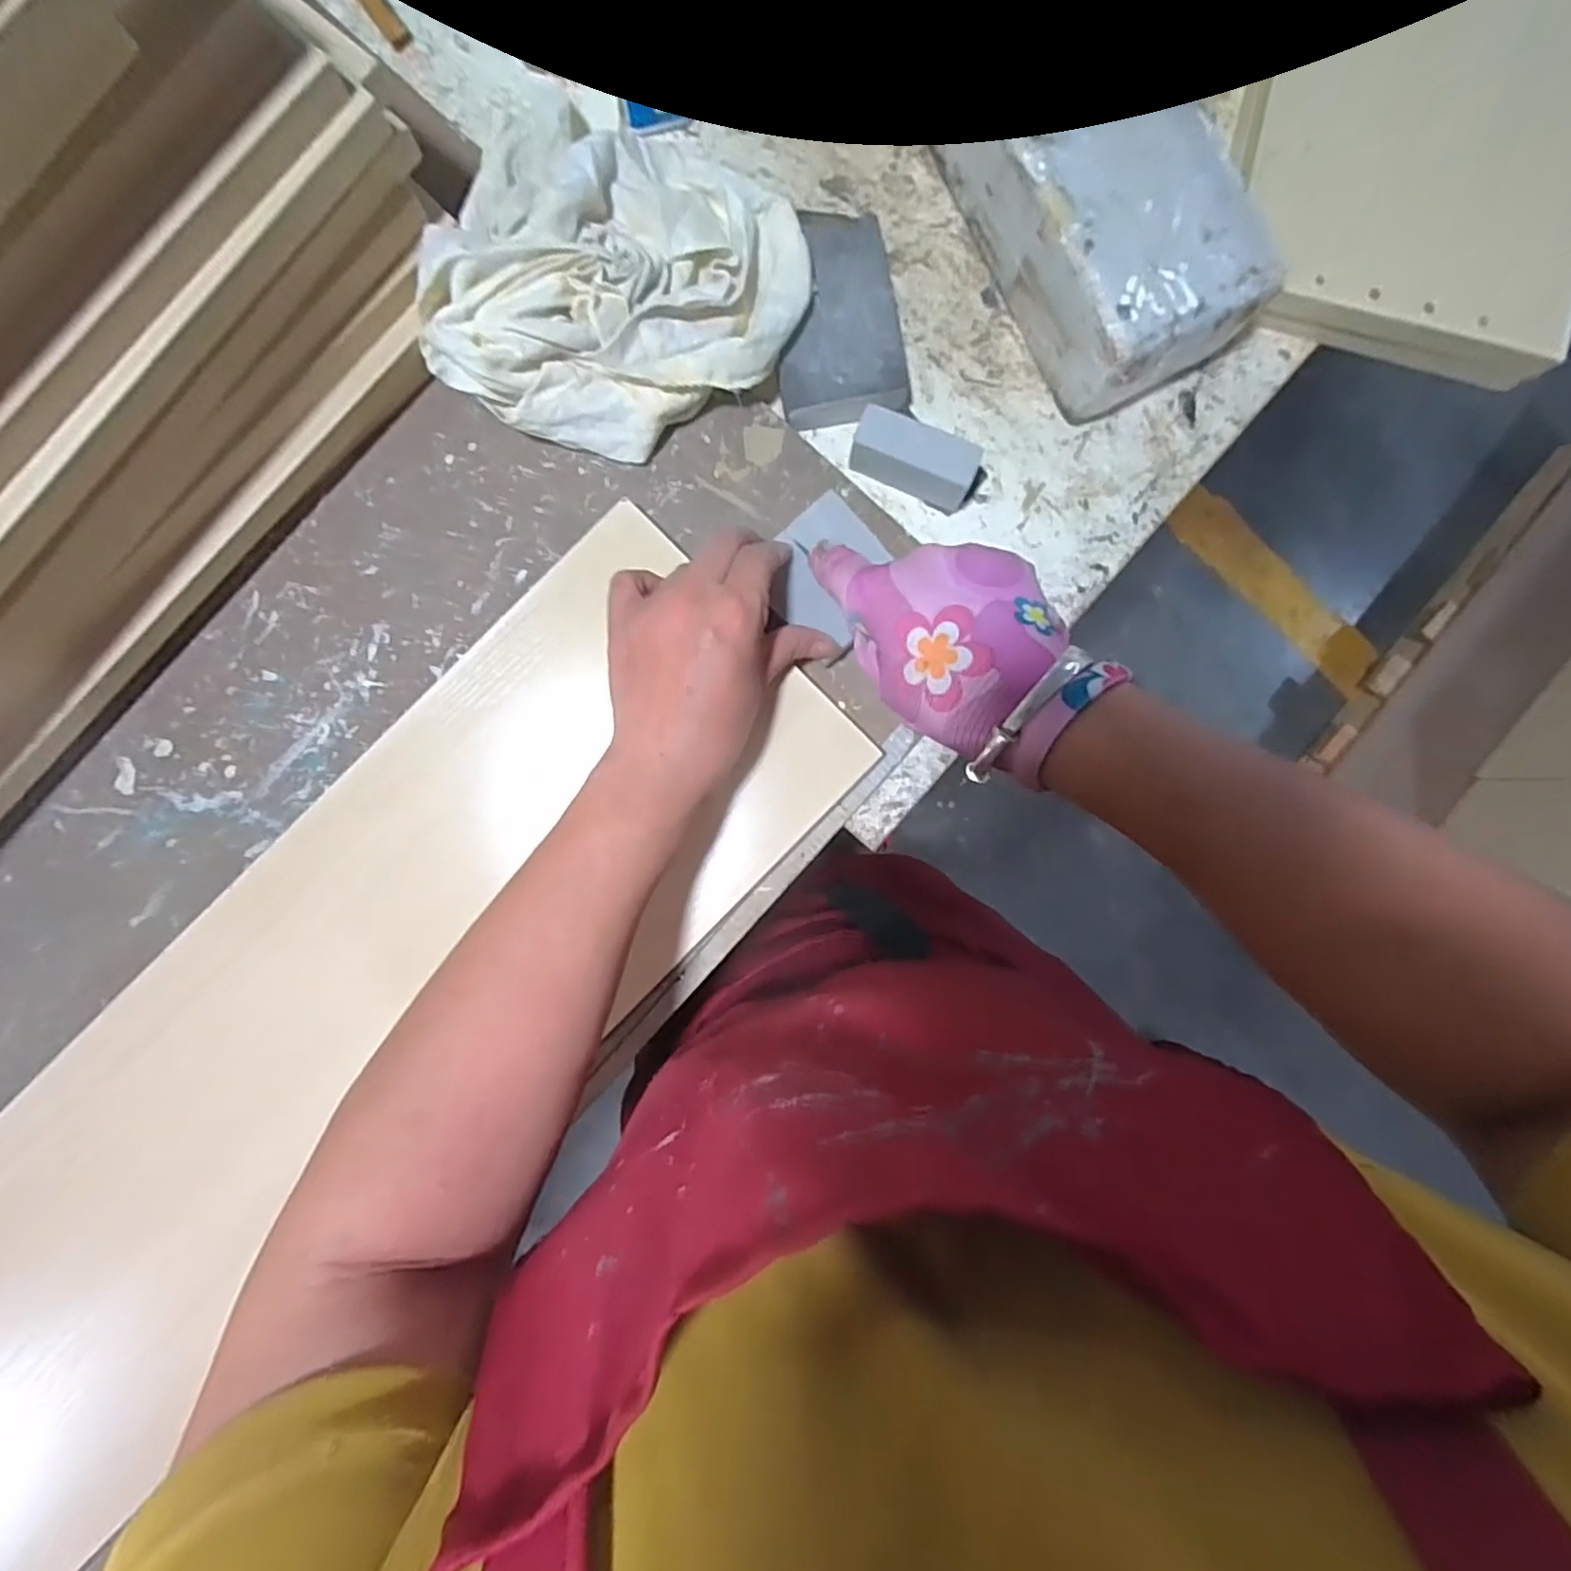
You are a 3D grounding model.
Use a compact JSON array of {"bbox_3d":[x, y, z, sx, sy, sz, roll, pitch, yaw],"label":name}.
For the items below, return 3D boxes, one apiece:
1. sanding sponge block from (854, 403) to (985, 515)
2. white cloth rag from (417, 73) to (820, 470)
[{"bbox_3d":[0.072,-0.185,0.379,0.068,0.033,0.027,22,90,-3],"label":"sanding sponge block"},{"bbox_3d":[-0.079,-0.273,0.339,0.181,0.056,0.193,14,90,-3],"label":"white cloth rag"}]

